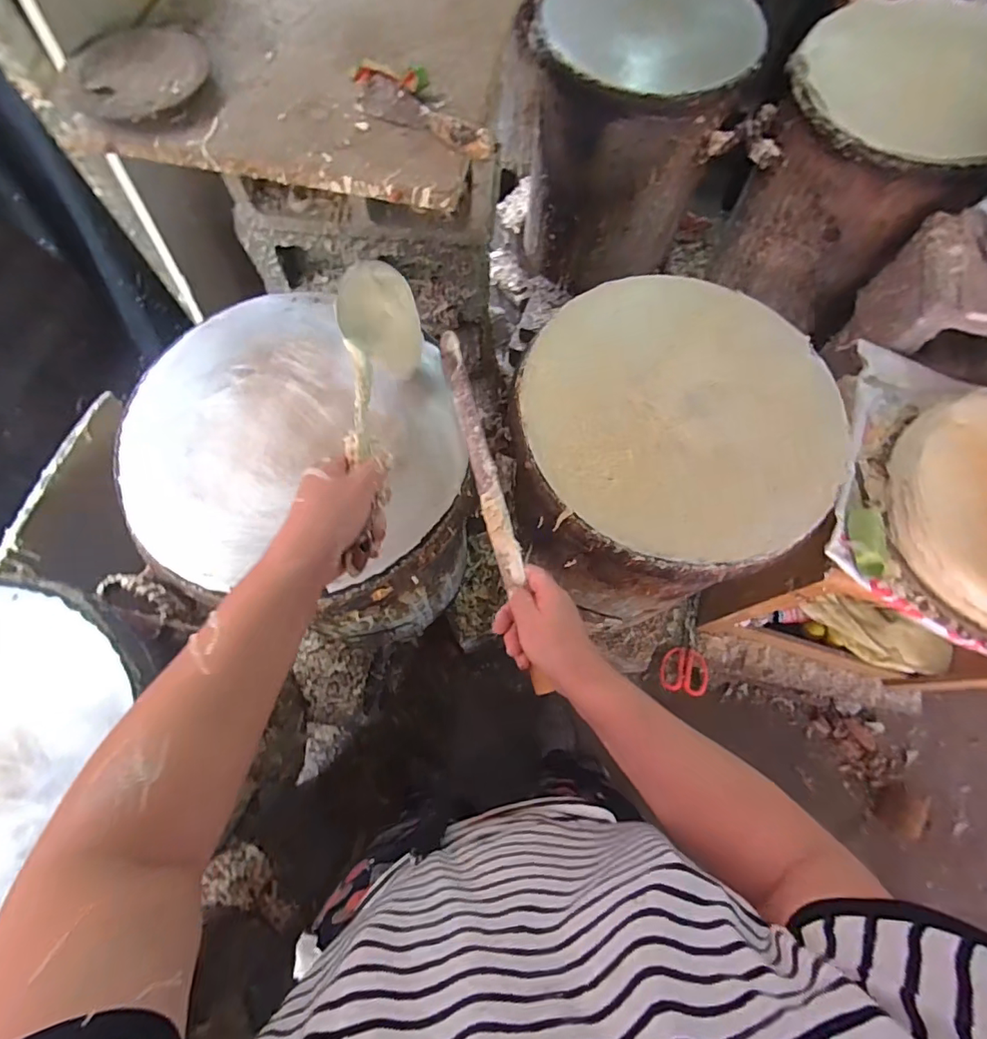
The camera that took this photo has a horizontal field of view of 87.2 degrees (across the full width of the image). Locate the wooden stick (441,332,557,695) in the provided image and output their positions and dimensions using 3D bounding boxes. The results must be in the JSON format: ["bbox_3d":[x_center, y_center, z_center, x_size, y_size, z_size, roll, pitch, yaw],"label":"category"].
[{"bbox_3d":[-0.004,-0.030,0.539,0.023,0.018,0.405,-13,68,-6],"label":"wooden stick"}]

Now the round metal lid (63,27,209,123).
[{"bbox_3d":[-0.388,-0.499,0.578,0.148,0.018,0.148,0,71,-1],"label":"round metal lid"}]

